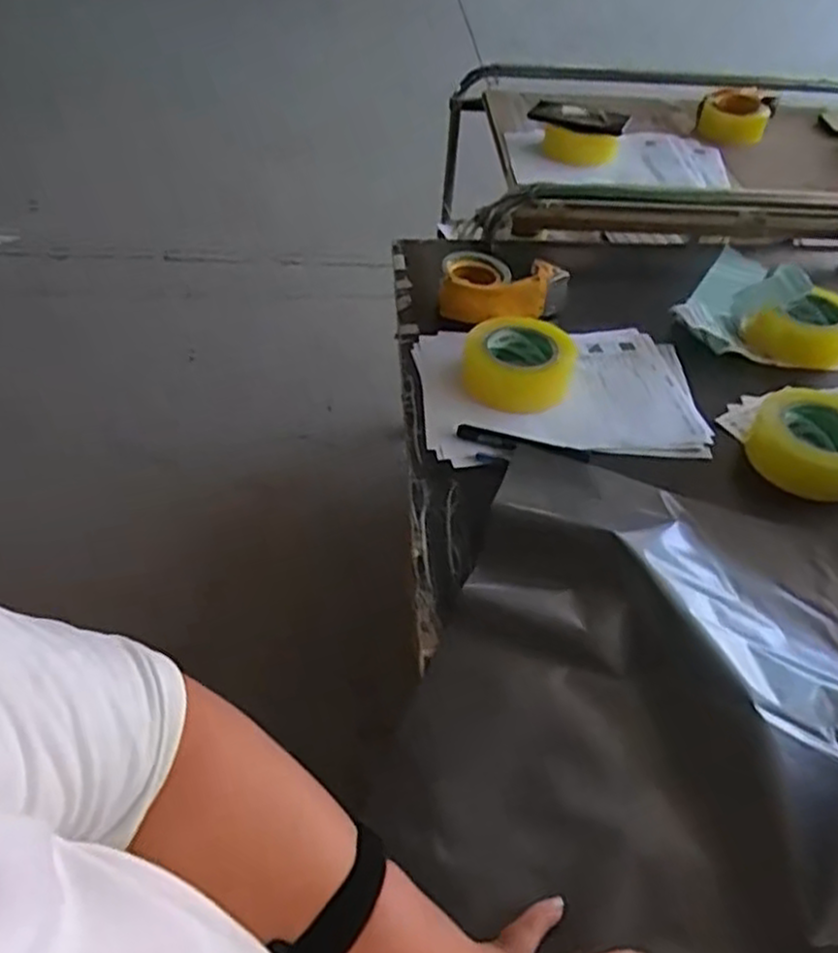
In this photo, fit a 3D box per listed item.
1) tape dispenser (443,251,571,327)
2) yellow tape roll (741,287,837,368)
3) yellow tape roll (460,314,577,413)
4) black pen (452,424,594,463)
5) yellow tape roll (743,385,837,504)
[{"bbox_3d":[0.107,-0.240,0.982,0.162,0.060,0.094,11,46,7],"label":"tape dispenser"},{"bbox_3d":[0.490,-0.190,0.964,0.126,0.048,0.126,2,45,-2],"label":"yellow tape roll"},{"bbox_3d":[0.113,-0.130,0.862,0.126,0.041,0.128,8,45,5],"label":"yellow tape roll"},{"bbox_3d":[0.107,-0.034,0.784,0.138,0.013,0.019,13,46,10],"label":"black pen"},{"bbox_3d":[0.413,-0.040,0.786,0.126,0.043,0.110,29,50,23],"label":"yellow tape roll"}]

